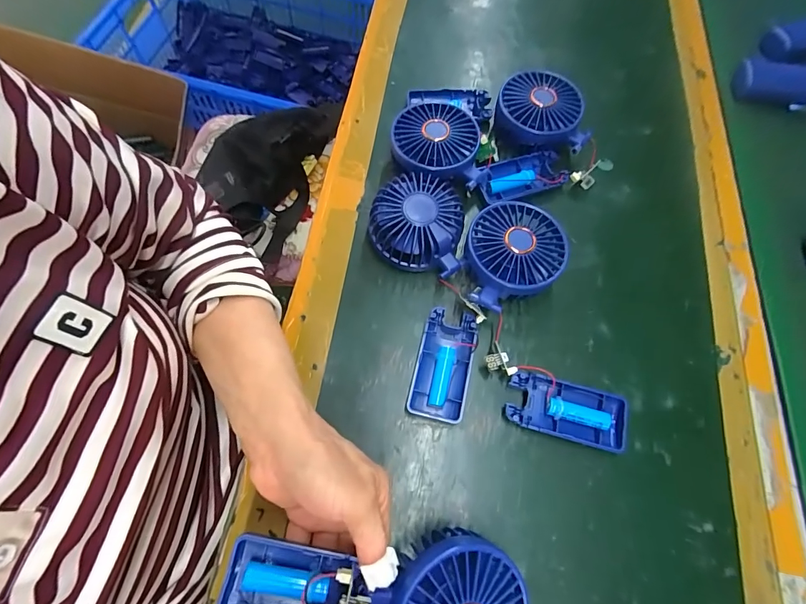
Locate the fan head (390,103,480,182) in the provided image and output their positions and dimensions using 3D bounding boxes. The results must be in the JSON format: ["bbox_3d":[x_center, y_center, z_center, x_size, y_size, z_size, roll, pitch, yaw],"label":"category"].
[{"bbox_3d":[0.031,-0.153,0.402,0.085,0.043,0.087,4,67,0],"label":"fan head"}]

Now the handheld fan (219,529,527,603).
[{"bbox_3d":[-0.015,0.179,0.239,0.178,0.031,0.083,10,67,-2],"label":"handheld fan"}]

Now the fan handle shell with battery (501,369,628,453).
[{"bbox_3d":[0.131,0.089,0.330,0.093,0.015,0.044,15,68,4],"label":"fan handle shell with battery"}]

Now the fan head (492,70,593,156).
[{"bbox_3d":[0.146,-0.199,0.426,0.095,0.044,0.082,10,67,2],"label":"fan head"}]

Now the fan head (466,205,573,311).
[{"bbox_3d":[0.097,-0.041,0.365,0.092,0.048,0.084,1,67,-1],"label":"fan head"}]

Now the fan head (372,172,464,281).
[{"bbox_3d":[0.013,-0.074,0.375,0.085,0.048,0.092,10,67,2],"label":"fan head"}]

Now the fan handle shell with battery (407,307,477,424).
[{"bbox_3d":[0.034,0.053,0.340,0.045,0.017,0.092,13,68,4],"label":"fan handle shell with battery"}]

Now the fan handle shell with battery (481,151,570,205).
[{"bbox_3d":[0.121,-0.127,0.413,0.087,0.016,0.043,-14,69,-7],"label":"fan handle shell with battery"}]

